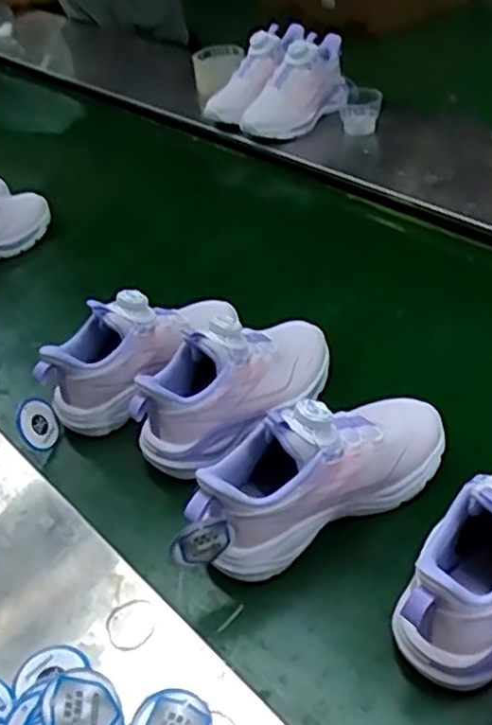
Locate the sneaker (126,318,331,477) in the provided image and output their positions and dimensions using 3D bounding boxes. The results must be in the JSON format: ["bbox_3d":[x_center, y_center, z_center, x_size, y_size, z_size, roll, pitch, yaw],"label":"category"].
[{"bbox_3d":[-0.004,0.005,0.642,0.214,0.084,0.073,-26,43,-27],"label":"sneaker"}]

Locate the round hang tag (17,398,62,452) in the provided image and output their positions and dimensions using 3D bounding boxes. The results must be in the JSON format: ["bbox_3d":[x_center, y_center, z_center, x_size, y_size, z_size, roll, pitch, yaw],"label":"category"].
[{"bbox_3d":[-0.193,0.058,0.668,0.008,0.050,0.049,-15,14,24],"label":"round hang tag"}]

